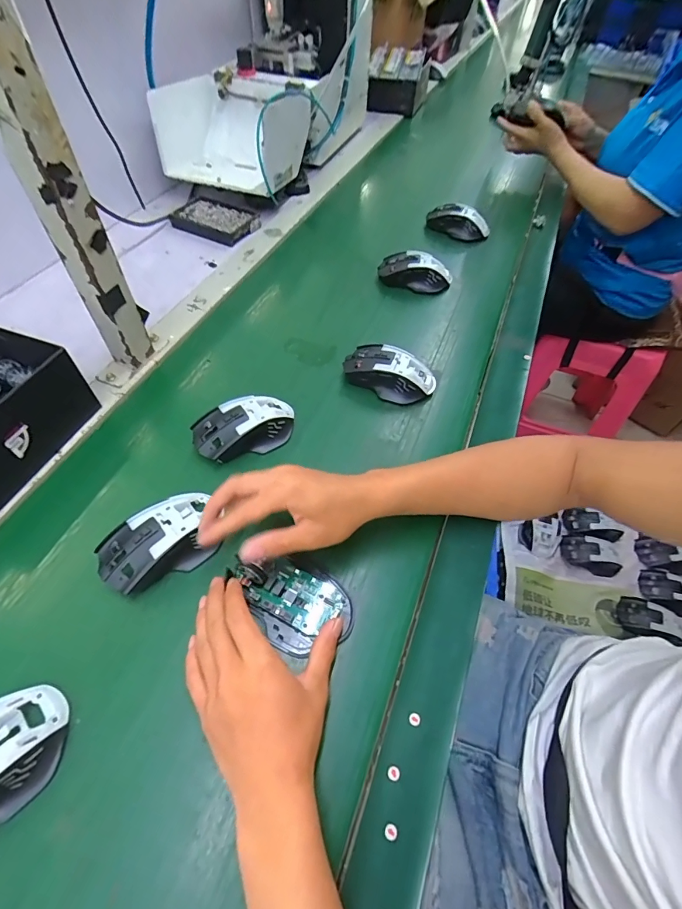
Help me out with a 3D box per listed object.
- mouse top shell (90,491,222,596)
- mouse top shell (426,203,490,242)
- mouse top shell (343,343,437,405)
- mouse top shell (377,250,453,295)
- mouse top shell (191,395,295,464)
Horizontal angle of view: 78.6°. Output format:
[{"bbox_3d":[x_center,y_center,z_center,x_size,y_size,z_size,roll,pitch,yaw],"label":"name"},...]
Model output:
[{"bbox_3d":[-0.164,0.079,0.382,0.111,0.031,0.067,-32,61,-23],"label":"mouse top shell"},{"bbox_3d":[0.217,-0.430,0.768,0.115,0.043,0.051,13,54,6],"label":"mouse top shell"},{"bbox_3d":[0.062,-0.102,0.528,0.114,0.042,0.066,13,55,7],"label":"mouse top shell"},{"bbox_3d":[0.119,-0.294,0.666,0.118,0.039,0.054,8,53,3],"label":"mouse top shell"},{"bbox_3d":[-0.107,-0.033,0.471,0.117,0.036,0.065,-22,58,-17],"label":"mouse top shell"}]

